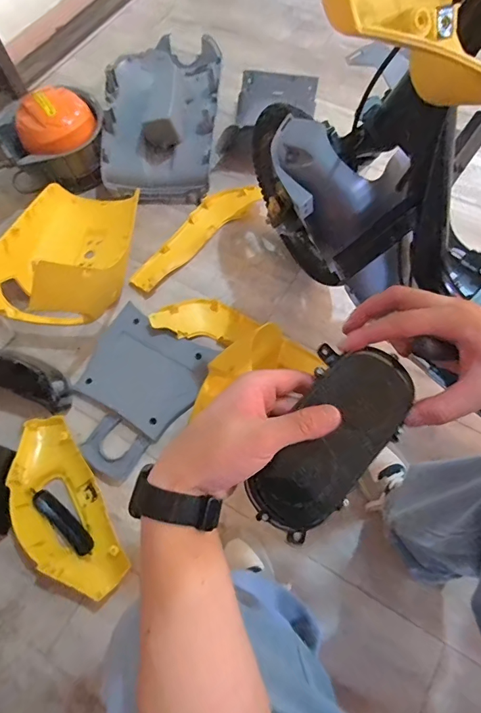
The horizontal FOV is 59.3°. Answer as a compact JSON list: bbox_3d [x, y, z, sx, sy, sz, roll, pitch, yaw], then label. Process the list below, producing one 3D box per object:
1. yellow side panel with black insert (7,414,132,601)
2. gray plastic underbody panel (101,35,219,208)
[{"bbox_3d":[-0.364,0.305,0.852,0.160,0.057,0.374,-31,68,-11],"label":"yellow side panel with black insert"},{"bbox_3d":[-0.210,-0.763,1.228,0.317,0.186,0.628,1,66,3],"label":"gray plastic underbody panel"}]

